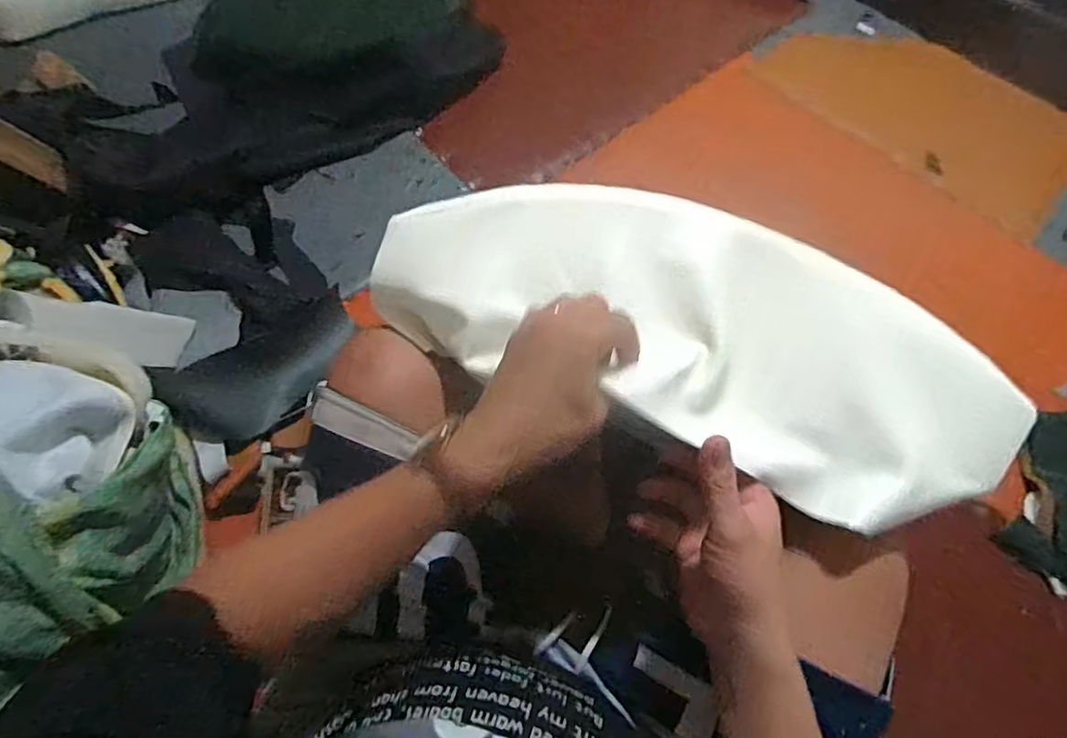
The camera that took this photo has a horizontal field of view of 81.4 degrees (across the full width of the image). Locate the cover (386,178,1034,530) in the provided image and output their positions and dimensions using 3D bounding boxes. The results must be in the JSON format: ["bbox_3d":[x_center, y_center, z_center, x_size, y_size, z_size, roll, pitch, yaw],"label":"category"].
[{"bbox_3d":[0.117,-0.031,0.453,0.469,0.029,0.177,21,82,7],"label":"cover"}]

